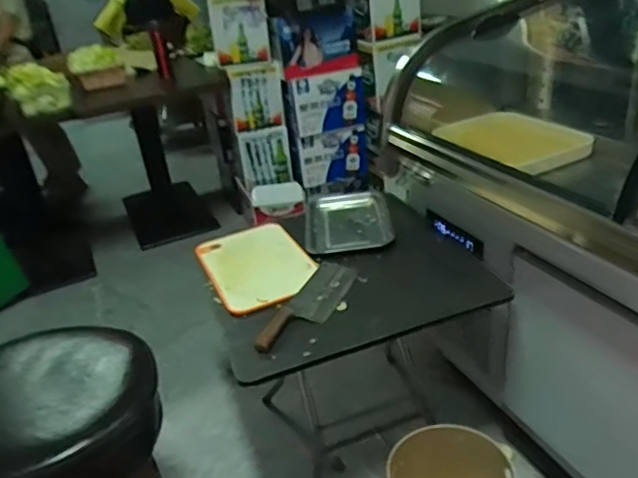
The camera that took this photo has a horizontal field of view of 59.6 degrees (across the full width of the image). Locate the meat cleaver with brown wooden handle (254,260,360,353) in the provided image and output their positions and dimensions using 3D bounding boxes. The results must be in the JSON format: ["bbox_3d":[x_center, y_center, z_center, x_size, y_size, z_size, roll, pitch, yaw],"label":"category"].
[{"bbox_3d":[-0.021,0.132,1.133,0.094,0.030,0.337,9,33,28],"label":"meat cleaver with brown wooden handle"}]

